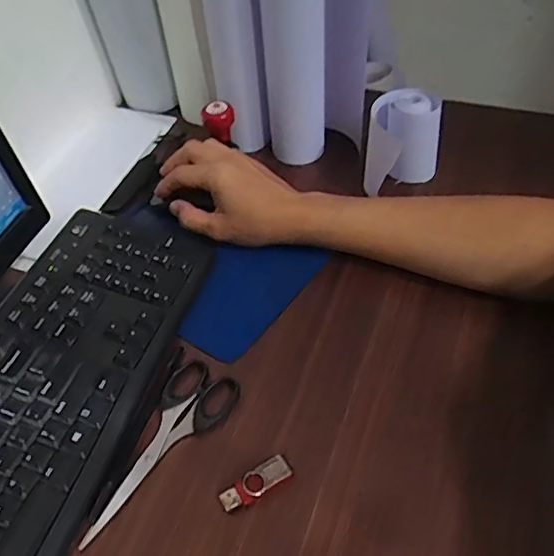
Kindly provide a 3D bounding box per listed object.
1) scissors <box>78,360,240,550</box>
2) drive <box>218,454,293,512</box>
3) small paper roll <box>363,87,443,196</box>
[{"bbox_3d":[-0.087,0.126,0.414,0.055,0.009,0.147,24,55,23],"label":"scissors"},{"bbox_3d":[-0.015,0.143,0.388,0.051,0.004,0.018,-28,53,-19],"label":"drive"},{"bbox_3d":[0.128,-0.134,0.567,0.071,0.090,0.082,8,50,11],"label":"small paper roll"}]

